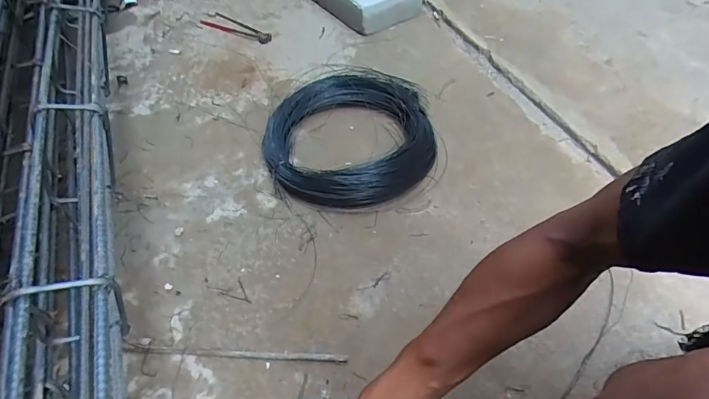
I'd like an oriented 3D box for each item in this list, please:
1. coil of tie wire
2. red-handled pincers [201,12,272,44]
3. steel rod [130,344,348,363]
[{"bbox_3d":[-0.008,-0.115,0.815,0.299,0.069,0.299,-1,50,1],"label":"coil of tie wire"},{"bbox_3d":[-0.290,-0.438,1.139,0.209,0.013,0.069,23,54,19],"label":"red-handled pincers"},{"bbox_3d":[-0.157,0.201,0.584,0.292,0.006,0.011,2,50,3],"label":"steel rod"}]

